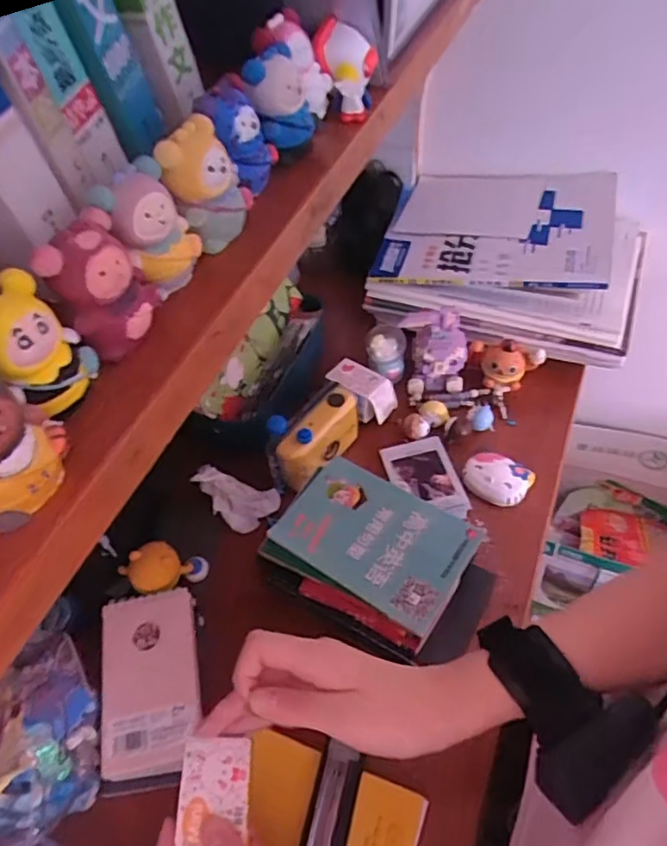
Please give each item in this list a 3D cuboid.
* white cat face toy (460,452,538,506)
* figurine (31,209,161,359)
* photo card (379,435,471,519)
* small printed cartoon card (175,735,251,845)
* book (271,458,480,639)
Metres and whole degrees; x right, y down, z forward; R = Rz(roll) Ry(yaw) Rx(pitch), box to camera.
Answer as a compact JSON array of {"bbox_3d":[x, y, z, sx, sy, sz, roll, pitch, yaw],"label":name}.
[{"bbox_3d":[0.165,0.055,0.601,0.063,0.022,0.049,22,57,22],"label":"white cat face toy"},{"bbox_3d":[-0.089,-0.056,0.237,0.025,0.047,0.038,18,56,19],"label":"figurine"},{"bbox_3d":[0.093,0.057,0.609,0.066,0.009,0.096,-15,51,-5],"label":"photo card"},{"bbox_3d":[-0.066,0.204,0.331,0.037,0.008,0.051,-3,52,4],"label":"small printed cartoon card"},{"bbox_3d":[0.032,0.089,0.477,0.144,0.008,0.097,26,59,24],"label":"book"}]

